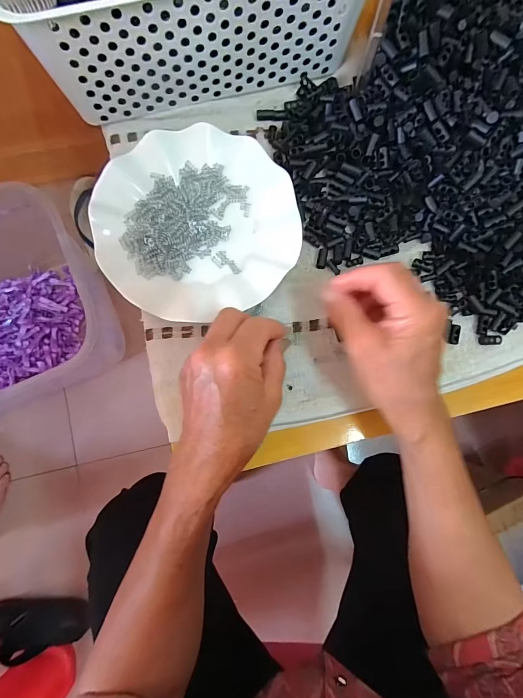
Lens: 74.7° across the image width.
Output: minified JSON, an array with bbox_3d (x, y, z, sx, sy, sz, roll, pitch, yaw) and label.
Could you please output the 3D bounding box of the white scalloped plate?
[{"bbox_3d":[-0.059,-0.117,0.321,0.177,0.019,0.175,0,83,-3],"label":"white scalloped plate"}]

